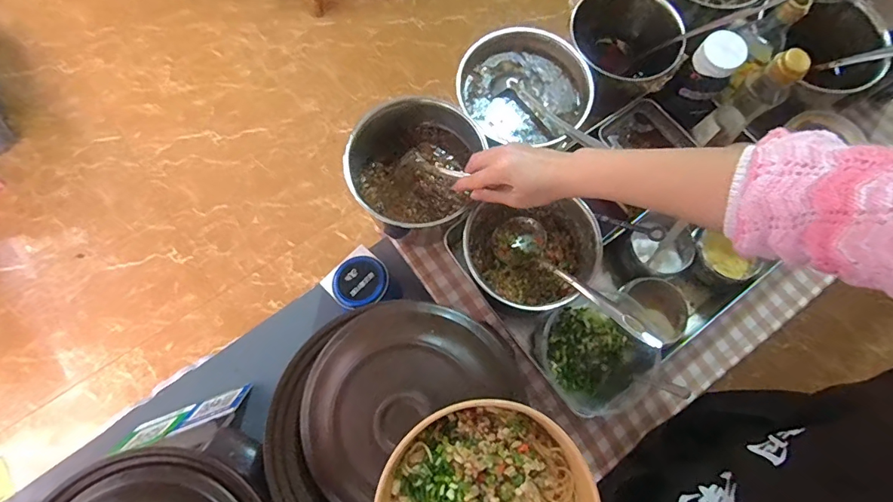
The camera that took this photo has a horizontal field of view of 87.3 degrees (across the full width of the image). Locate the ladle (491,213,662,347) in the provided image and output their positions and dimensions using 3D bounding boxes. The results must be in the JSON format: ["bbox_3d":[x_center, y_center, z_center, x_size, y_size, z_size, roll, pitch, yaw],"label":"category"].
[{"bbox_3d":[0.143,0.030,0.545,0.065,0.038,0.236,-38,44,-12],"label":"ladle"}]

